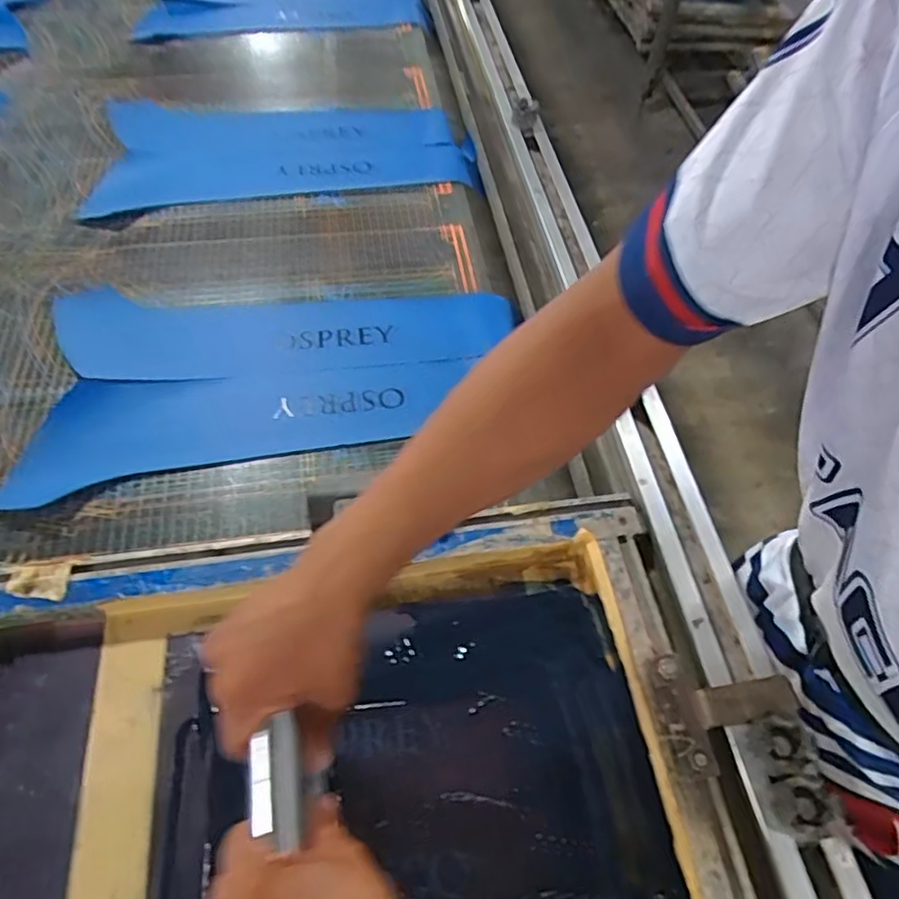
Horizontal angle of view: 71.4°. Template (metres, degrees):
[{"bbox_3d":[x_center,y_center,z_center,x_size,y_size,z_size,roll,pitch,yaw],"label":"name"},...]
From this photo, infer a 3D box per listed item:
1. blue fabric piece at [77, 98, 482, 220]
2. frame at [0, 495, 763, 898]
[{"bbox_3d":[-0.214,-0.412,0.846,0.481,0.027,0.256,-6,56,-7],"label":"blue fabric piece"},{"bbox_3d":[-0.098,0.230,0.399,0.537,0.035,0.381,-6,56,-7],"label":"frame"}]

